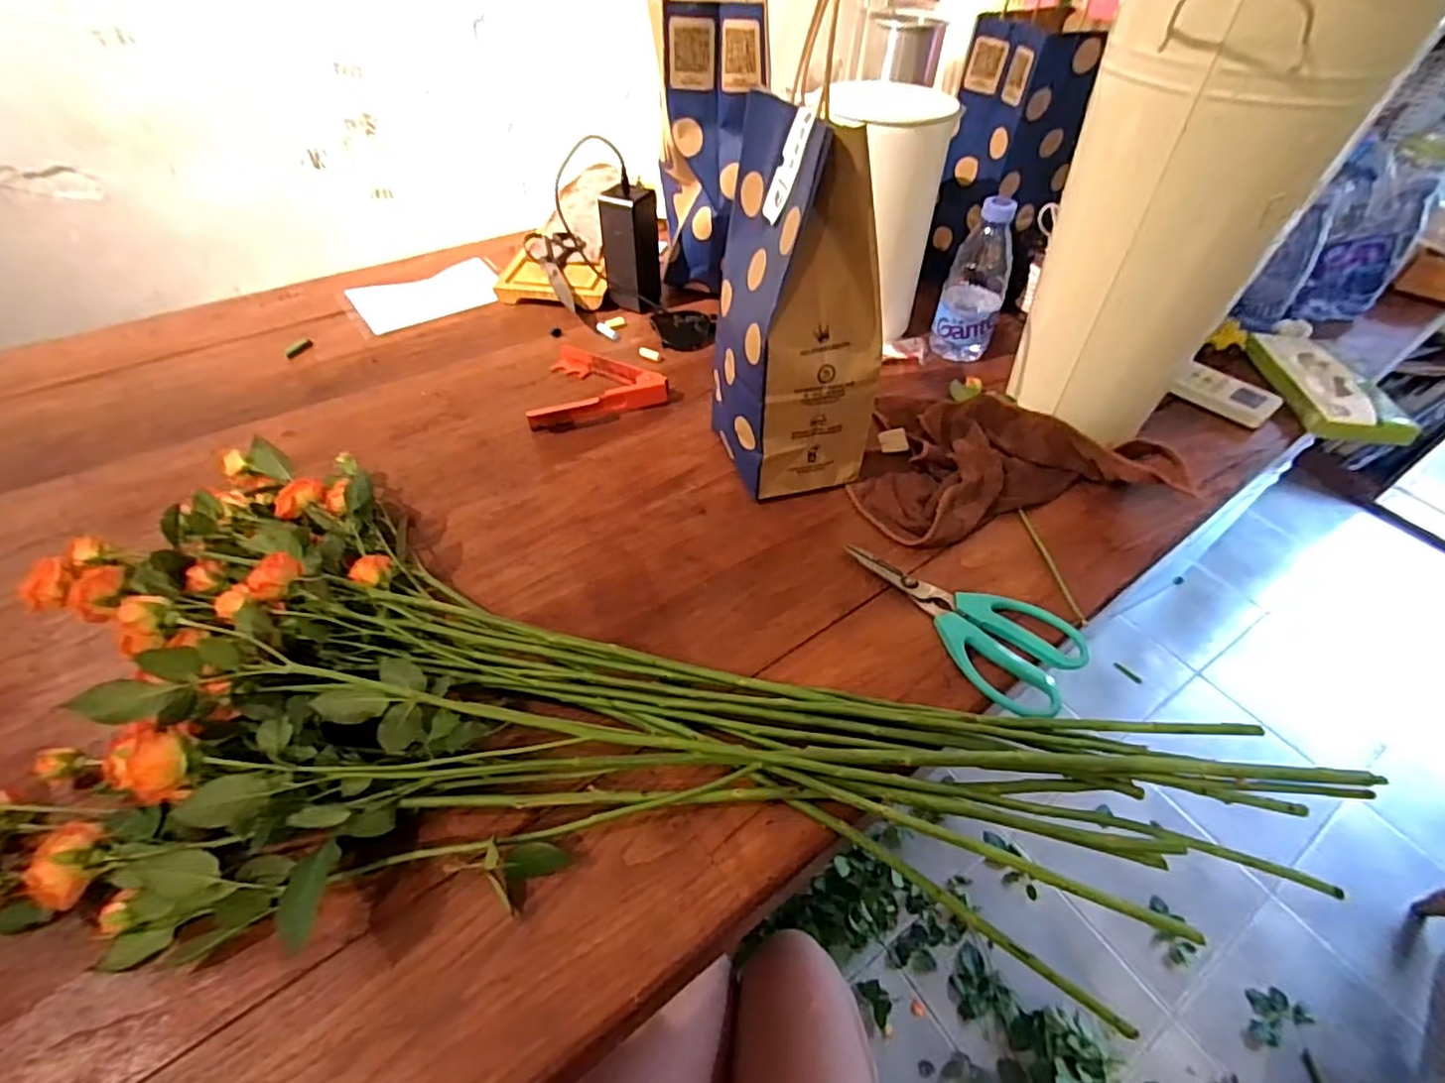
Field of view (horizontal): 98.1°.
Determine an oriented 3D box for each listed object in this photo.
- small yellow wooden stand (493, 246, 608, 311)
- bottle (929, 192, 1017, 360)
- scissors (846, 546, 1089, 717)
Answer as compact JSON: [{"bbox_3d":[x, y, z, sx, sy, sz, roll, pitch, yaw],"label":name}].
[{"bbox_3d":[-0.210,-0.333,0.792,0.140,0.027,0.097,8,49,4],"label":"small yellow wooden stand"},{"bbox_3d":[0.275,-0.280,0.674,0.063,0.157,0.072,20,51,14],"label":"bottle"},{"bbox_3d":[0.169,0.053,0.459,0.171,0.014,0.081,35,55,25],"label":"scissors"}]

